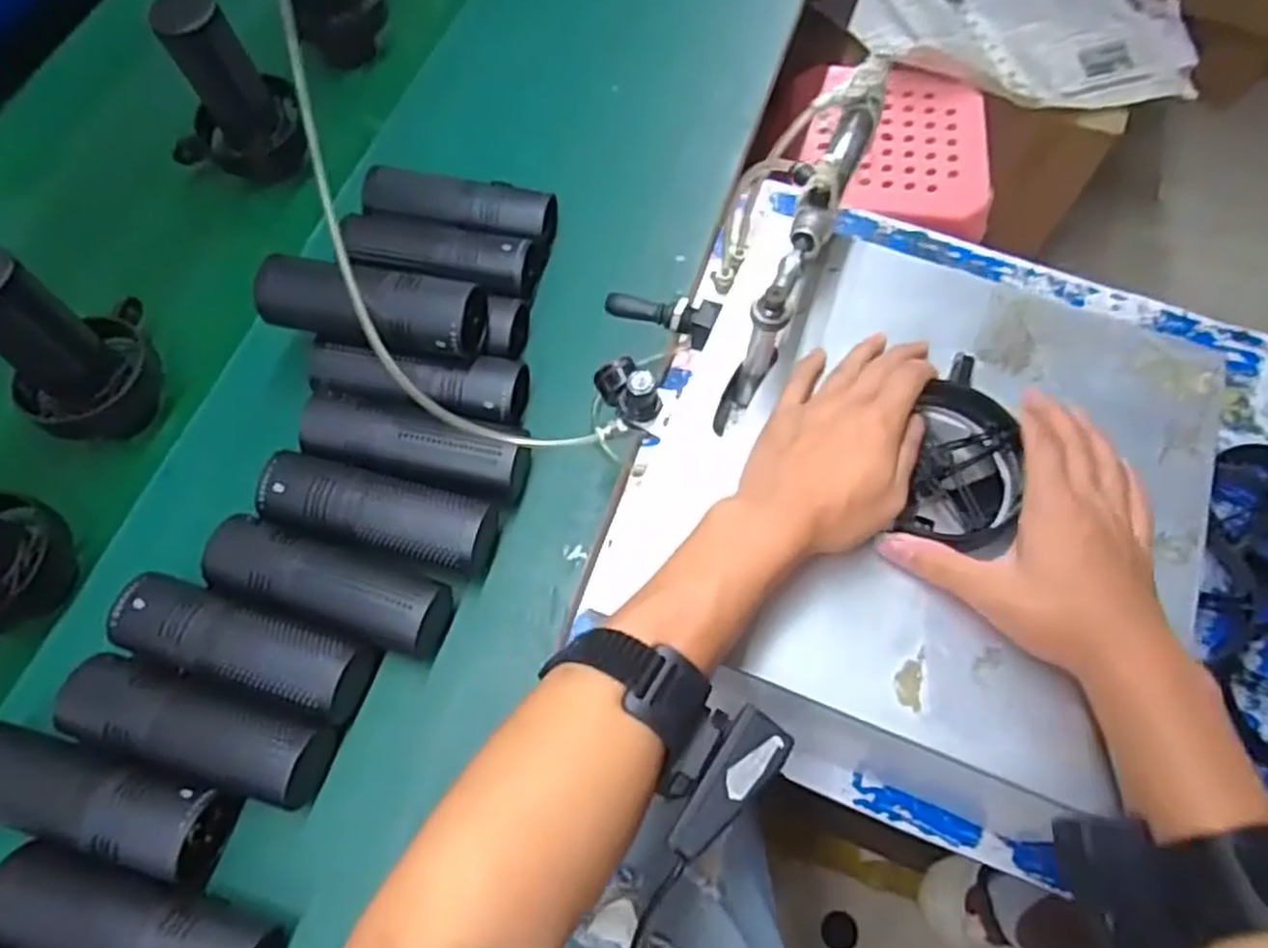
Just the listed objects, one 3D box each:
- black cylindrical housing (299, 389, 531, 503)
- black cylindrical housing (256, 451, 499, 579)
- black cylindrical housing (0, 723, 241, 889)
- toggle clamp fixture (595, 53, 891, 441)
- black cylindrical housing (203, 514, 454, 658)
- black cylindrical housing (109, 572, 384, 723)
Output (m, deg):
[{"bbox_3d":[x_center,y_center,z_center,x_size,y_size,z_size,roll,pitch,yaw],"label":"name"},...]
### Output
[{"bbox_3d":[-0.163,-0.017,0.576,0.166,0.047,0.057,13,66,5],"label":"black cylindrical housing"},{"bbox_3d":[-0.185,0.032,0.559,0.160,0.050,0.056,14,66,6],"label":"black cylindrical housing"},{"bbox_3d":[-0.335,0.201,0.478,0.155,0.053,0.055,15,66,6],"label":"black cylindrical housing"},{"bbox_3d":[0.052,-0.143,0.498,0.132,0.144,0.245,23,68,10],"label":"toggle clamp fixture"},{"bbox_3d":[-0.211,0.080,0.536,0.160,0.048,0.051,17,67,7],"label":"black cylindrical housing"},{"bbox_3d":[-0.259,0.117,0.518,0.166,0.047,0.055,15,67,6],"label":"black cylindrical housing"}]

